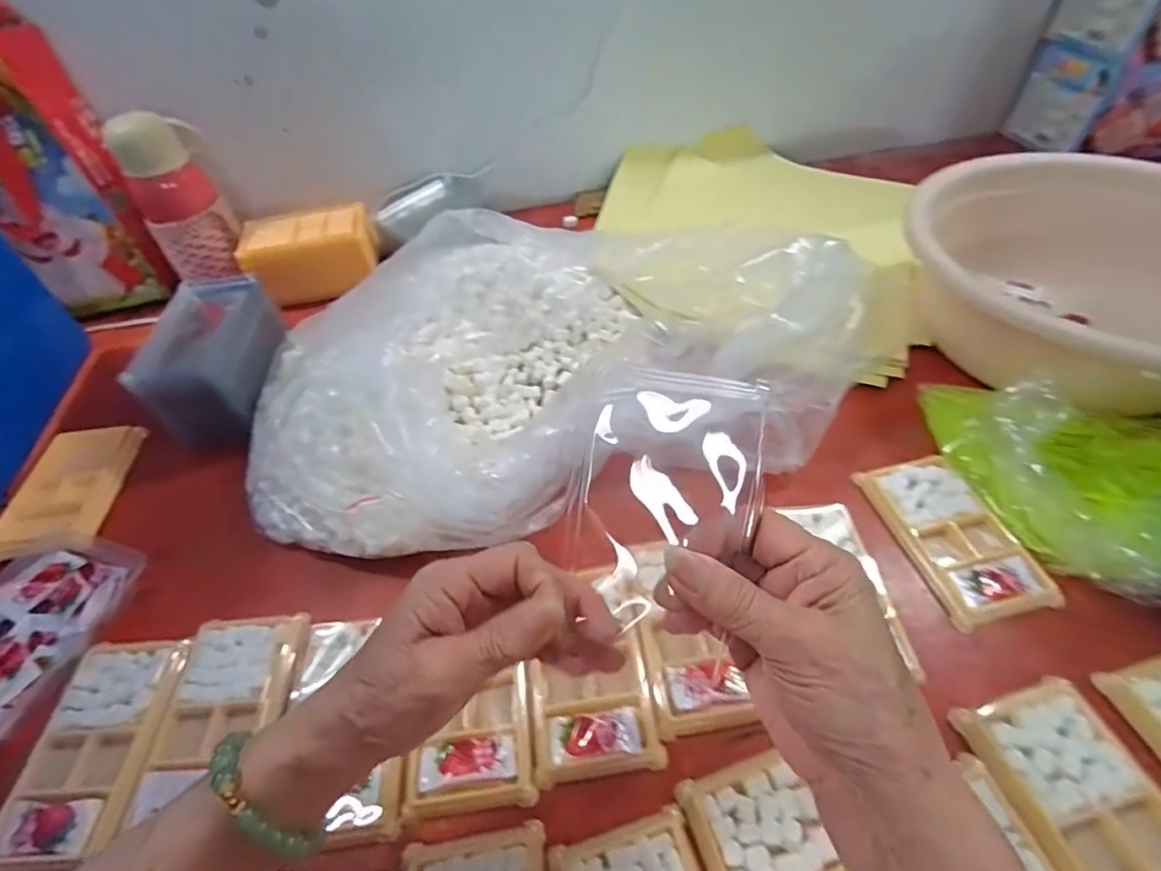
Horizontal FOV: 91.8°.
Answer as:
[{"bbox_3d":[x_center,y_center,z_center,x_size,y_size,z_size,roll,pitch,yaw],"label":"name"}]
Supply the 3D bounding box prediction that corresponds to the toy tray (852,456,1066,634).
[{"bbox_3d":[0.284,0.075,0.431,0.075,0.011,0.134,-12,49,-6],"label":"toy tray"}]

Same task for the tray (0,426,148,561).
[{"bbox_3d":[-0.464,0.046,0.512,0.077,0.016,0.138,4,47,-14],"label":"tray"}]

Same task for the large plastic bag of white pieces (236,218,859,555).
[{"bbox_3d":[-0.030,-0.077,0.527,0.519,0.115,0.338,-10,49,-4],"label":"large plastic bag of white pieces"}]

